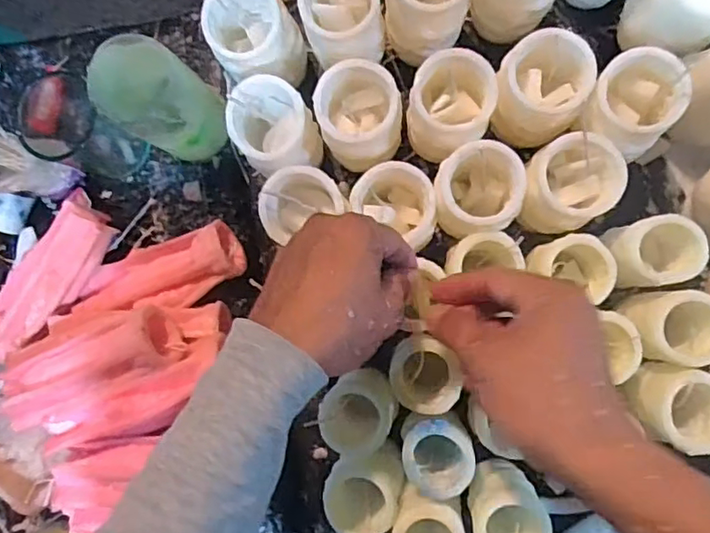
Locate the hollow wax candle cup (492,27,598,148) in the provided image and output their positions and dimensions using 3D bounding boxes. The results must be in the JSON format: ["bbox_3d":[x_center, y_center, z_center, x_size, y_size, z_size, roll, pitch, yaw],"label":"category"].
[{"bbox_3d":[0.136,-0.128,0.441,0.062,0.083,0.060,0,88,9],"label":"hollow wax candle cup"}]

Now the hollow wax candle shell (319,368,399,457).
[{"bbox_3d":[0.005,0.109,0.443,0.051,0.059,0.053,0,88,9],"label":"hollow wax candle shell"}]

